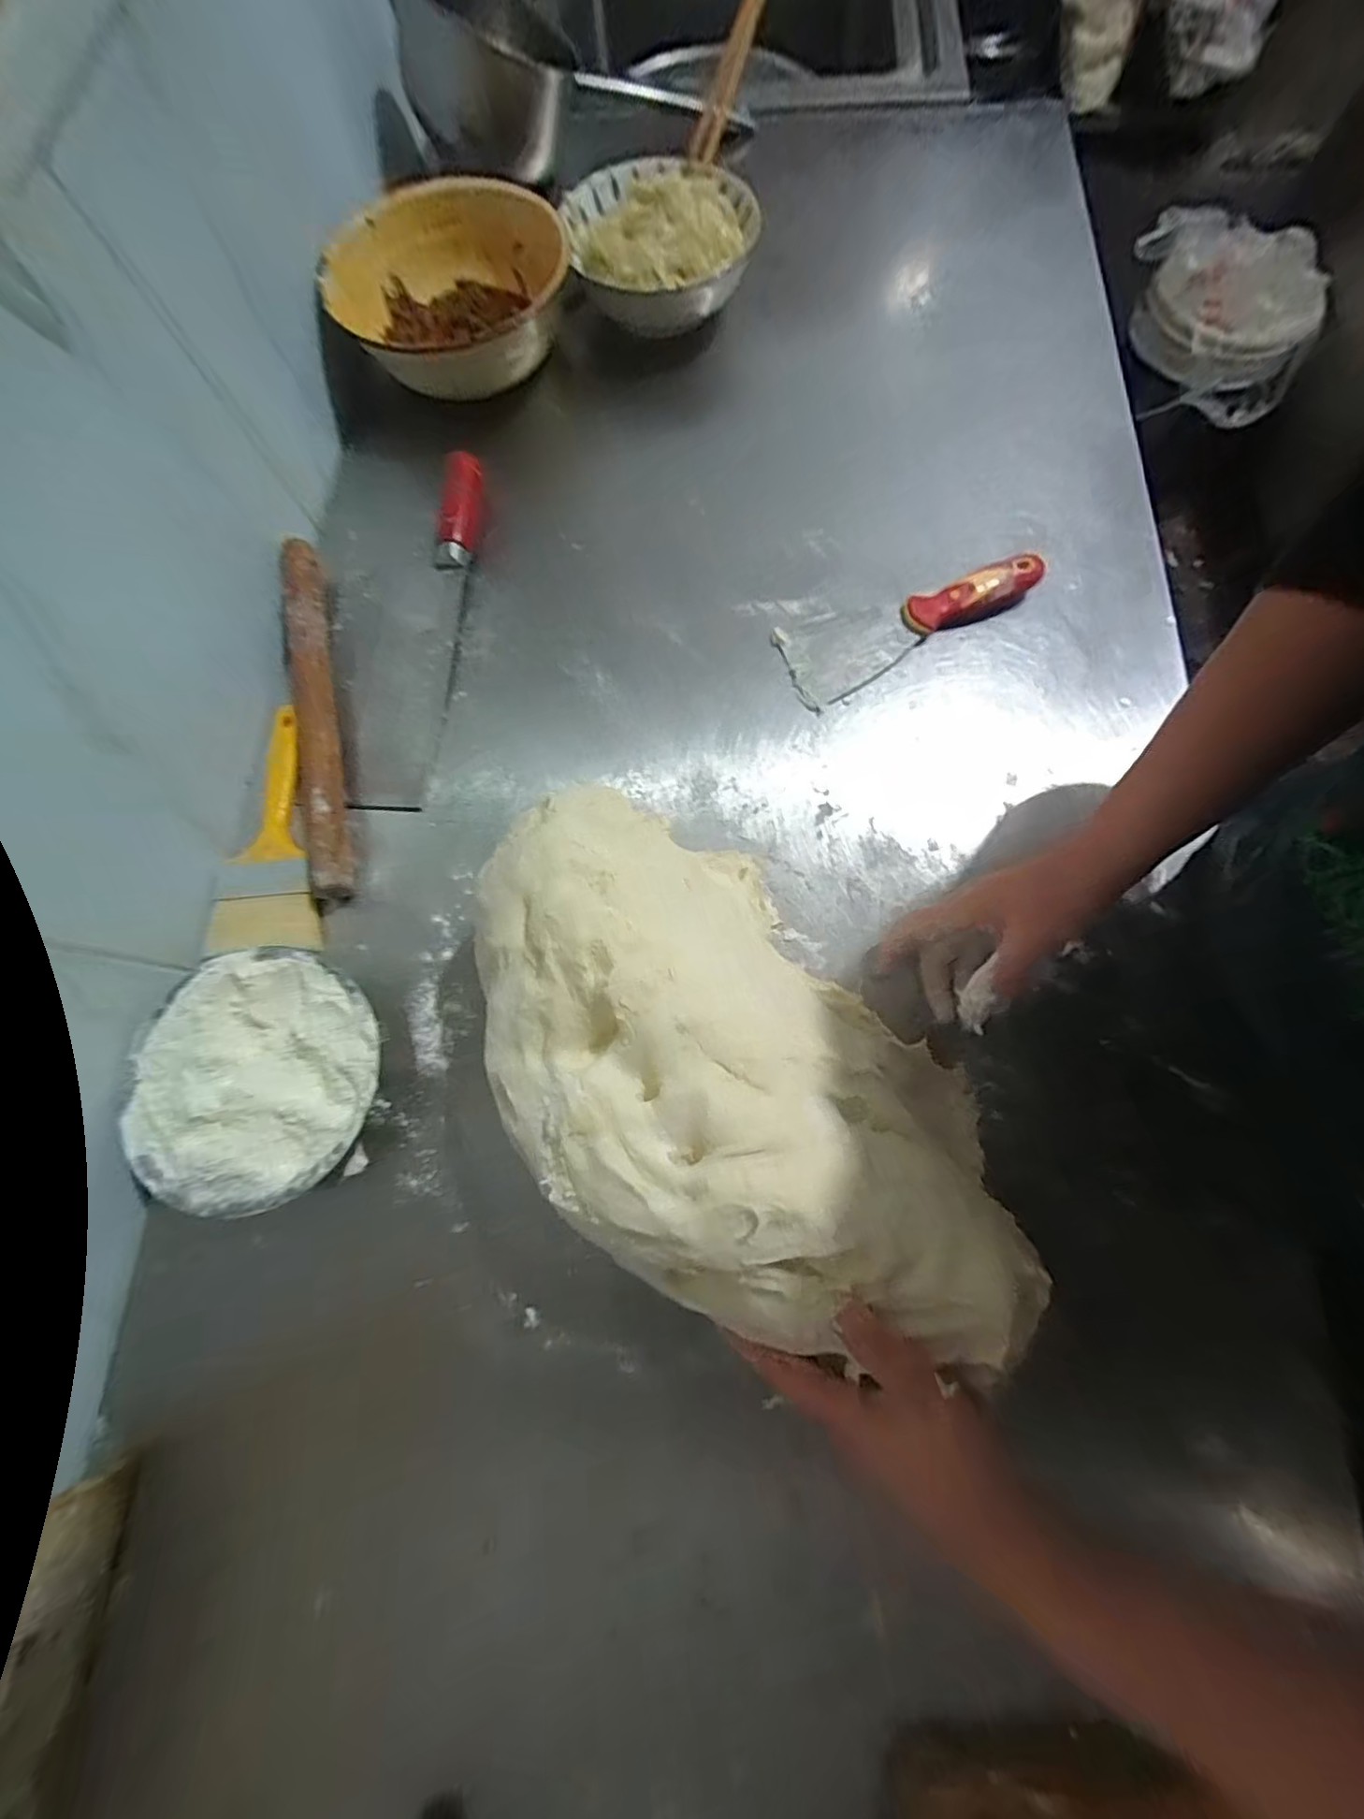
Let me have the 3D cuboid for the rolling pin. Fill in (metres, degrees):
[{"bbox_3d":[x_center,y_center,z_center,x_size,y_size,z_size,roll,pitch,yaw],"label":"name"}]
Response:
[{"bbox_3d":[-0.279,-0.151,0.442,0.030,0.035,0.297,-15,74,0],"label":"rolling pin"}]

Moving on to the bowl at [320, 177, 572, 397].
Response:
[{"bbox_3d":[-0.200,-0.549,0.532,0.203,0.080,0.212,-1,75,2],"label":"bowl"}]

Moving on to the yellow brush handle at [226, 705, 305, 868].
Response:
[{"bbox_3d":[-0.300,-0.096,0.441,0.050,0.019,0.127,-2,74,4],"label":"yellow brush handle"}]

